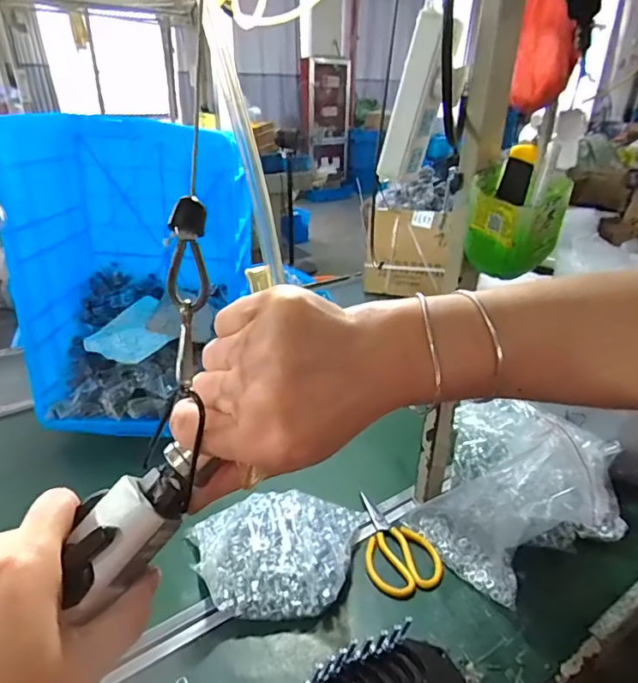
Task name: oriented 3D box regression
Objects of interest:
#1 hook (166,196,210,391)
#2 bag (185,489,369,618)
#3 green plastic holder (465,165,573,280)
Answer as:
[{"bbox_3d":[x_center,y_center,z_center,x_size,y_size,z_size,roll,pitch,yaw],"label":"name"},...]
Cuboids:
[{"bbox_3d":[-0.055,-0.021,0.203,0.015,0.077,0.009,1,-2,-1],"label":"hook"},{"bbox_3d":[-0.052,0.288,0.672,0.248,0.069,0.165,-4,28,-9],"label":"bag"},{"bbox_3d":[0.217,-0.130,0.543,0.094,0.102,0.092,12,30,20],"label":"green plastic holder"}]

